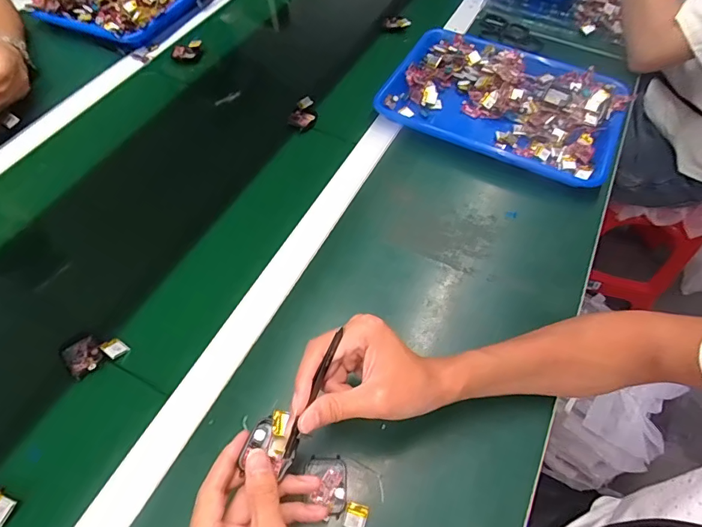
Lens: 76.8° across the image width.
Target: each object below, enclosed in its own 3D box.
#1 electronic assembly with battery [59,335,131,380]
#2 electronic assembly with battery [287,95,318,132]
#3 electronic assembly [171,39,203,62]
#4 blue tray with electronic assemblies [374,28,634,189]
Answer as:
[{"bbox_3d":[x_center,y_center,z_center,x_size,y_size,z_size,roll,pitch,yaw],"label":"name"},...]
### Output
[{"bbox_3d":[-0.266,0.091,0.457,0.052,0.016,0.050,33,63,21],"label":"electronic assembly with battery"},{"bbox_3d":[-0.069,-0.222,0.656,0.040,0.014,0.060,20,59,14],"label":"electronic assembly with battery"},{"bbox_3d":[-0.274,-0.355,0.743,0.053,0.016,0.036,-21,58,-12],"label":"electronic assembly"},{"bbox_3d":[0.230,-0.246,0.667,0.331,0.039,0.242,22,60,15],"label":"blue tray with electronic assemblies"}]

